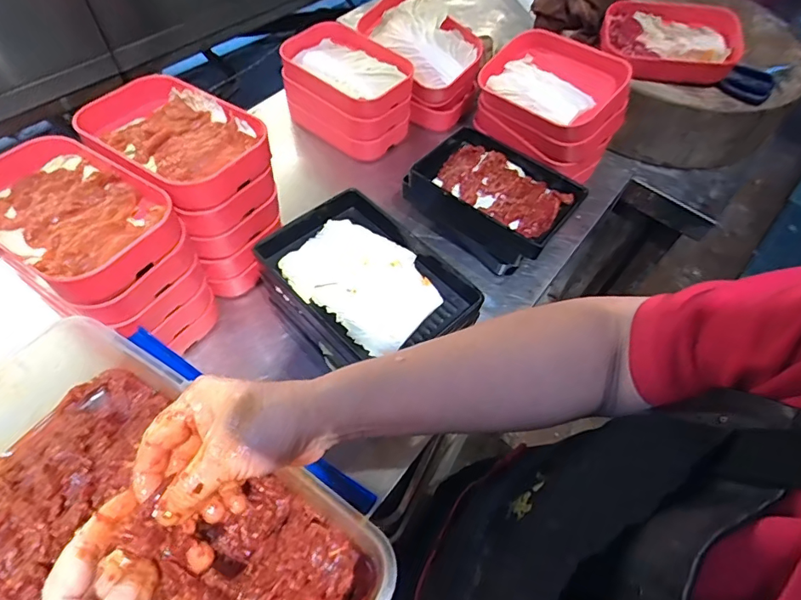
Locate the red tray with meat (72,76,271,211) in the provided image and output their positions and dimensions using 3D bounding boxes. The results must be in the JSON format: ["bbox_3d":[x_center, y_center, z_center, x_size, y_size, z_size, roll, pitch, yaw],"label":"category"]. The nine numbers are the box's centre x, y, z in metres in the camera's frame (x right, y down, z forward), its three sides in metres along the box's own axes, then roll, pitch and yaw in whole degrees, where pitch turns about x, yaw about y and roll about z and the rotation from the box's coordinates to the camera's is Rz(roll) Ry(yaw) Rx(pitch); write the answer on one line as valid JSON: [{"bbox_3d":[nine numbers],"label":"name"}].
[{"bbox_3d":[-0.236,-0.168,0.496,0.185,0.031,0.122,31,60,15],"label":"red tray with meat"}]

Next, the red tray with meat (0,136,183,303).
[{"bbox_3d":[-0.303,-0.080,0.437,0.177,0.033,0.120,30,59,15],"label":"red tray with meat"}]

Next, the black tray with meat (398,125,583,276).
[{"bbox_3d":[0.113,-0.123,0.615,0.187,0.088,0.124,36,61,18],"label":"black tray with meat"}]

